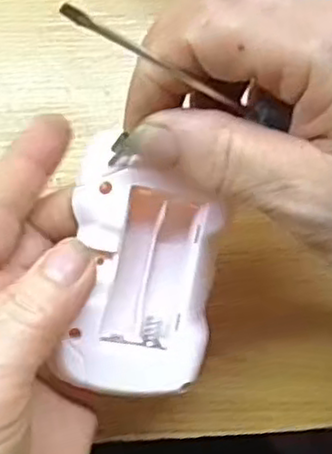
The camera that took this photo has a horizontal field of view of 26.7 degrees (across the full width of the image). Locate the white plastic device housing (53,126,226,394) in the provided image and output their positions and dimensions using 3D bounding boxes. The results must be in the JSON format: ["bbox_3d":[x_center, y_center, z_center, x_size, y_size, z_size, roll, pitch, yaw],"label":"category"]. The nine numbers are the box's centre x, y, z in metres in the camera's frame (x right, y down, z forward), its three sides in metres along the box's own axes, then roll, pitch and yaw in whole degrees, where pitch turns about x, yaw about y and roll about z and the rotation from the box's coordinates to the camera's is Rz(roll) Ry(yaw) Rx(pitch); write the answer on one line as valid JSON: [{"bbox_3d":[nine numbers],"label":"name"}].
[{"bbox_3d":[-0.010,0.014,0.235,0.049,0.024,0.081,10,93,-16],"label":"white plastic device housing"}]

